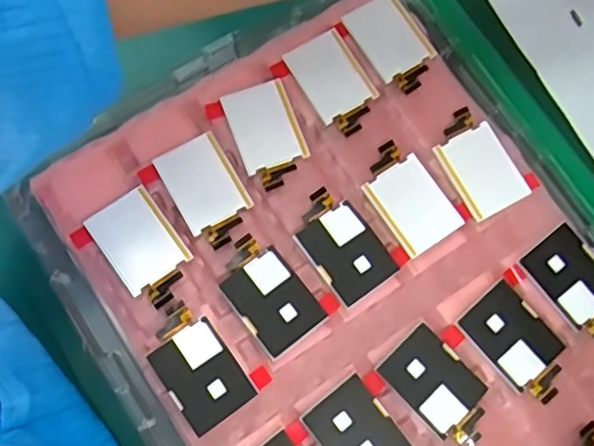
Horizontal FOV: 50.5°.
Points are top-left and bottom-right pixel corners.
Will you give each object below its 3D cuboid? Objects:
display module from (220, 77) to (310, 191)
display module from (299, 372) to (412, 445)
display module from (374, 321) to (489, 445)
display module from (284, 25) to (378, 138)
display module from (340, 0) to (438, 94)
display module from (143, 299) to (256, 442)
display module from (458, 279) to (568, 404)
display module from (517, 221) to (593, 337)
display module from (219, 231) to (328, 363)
[{"bbox_3d":[-0.015,-0.046,0.333,0.034,0.004,0.055,-20,80,-9],"label":"display module"},{"bbox_3d":[0.033,0.106,0.302,0.035,0.007,0.057,-37,83,-11],"label":"display module"},{"bbox_3d":[0.070,0.081,0.311,0.034,0.007,0.056,-44,84,-12],"label":"display module"},{"bbox_3d":[0.021,-0.076,0.341,0.034,0.004,0.055,-31,82,-11],"label":"display module"},{"bbox_3d":[0.054,-0.100,0.346,0.033,0.004,0.055,-31,82,-11],"label":"display module"},{"bbox_3d":[-0.049,0.069,0.305,0.034,0.010,0.057,-34,82,-11],"label":"display module"},{"bbox_3d":[0.111,0.061,0.317,0.034,0.007,0.056,-38,83,-12],"label":"display module"},{"bbox_3d":[0.145,0.032,0.324,0.033,0.004,0.056,-38,84,-5],"label":"display module"},{"bbox_3d":[-0.015,0.036,0.315,0.035,0.007,0.057,-36,80,-10],"label":"display module"}]

